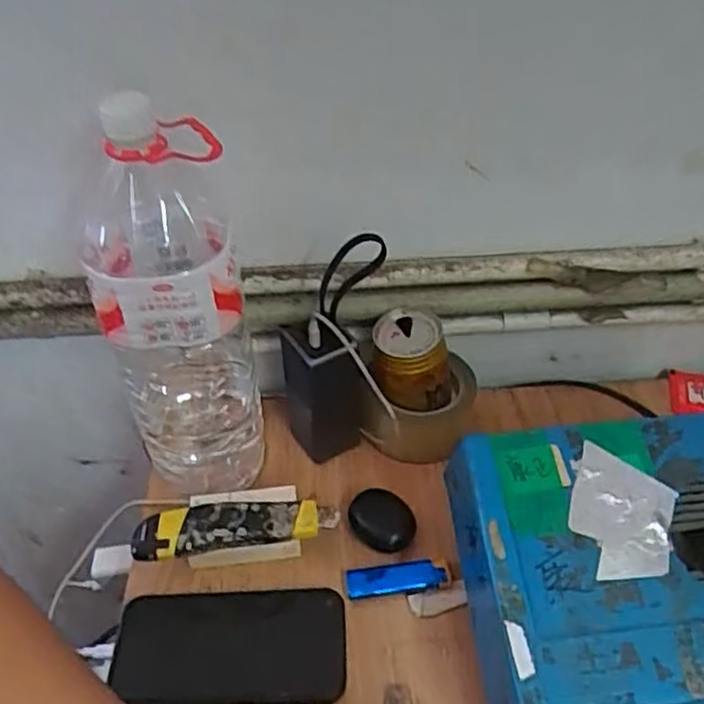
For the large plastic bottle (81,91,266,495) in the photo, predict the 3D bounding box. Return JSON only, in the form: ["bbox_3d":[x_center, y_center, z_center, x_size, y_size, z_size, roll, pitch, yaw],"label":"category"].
[{"bbox_3d":[-0.136,-0.023,0.529,0.108,0.316,0.098,-9,43,-8],"label":"large plastic bottle"}]

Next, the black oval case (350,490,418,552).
[{"bbox_3d":[0.025,0.138,0.570,0.055,0.022,0.039,22,48,25],"label":"black oval case"}]

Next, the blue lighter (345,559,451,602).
[{"bbox_3d":[0.036,0.179,0.542,0.080,0.017,0.024,-3,42,-1],"label":"blue lighter"}]

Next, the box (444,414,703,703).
[{"bbox_3d":[0.196,0.160,0.458,0.234,0.136,0.180,-4,42,-2],"label":"box"}]

